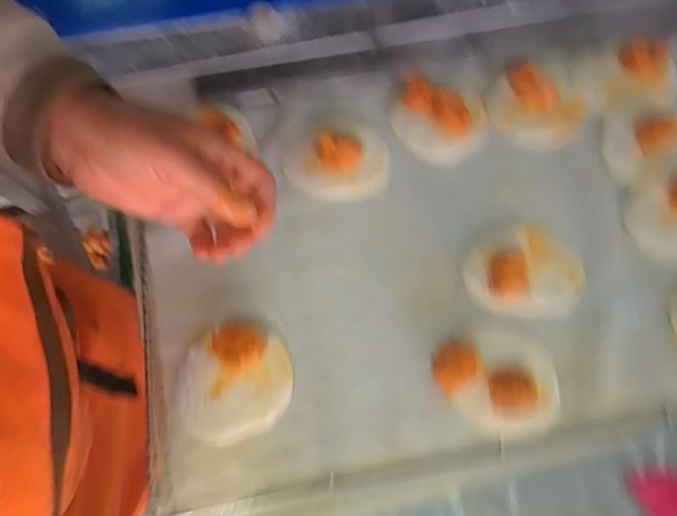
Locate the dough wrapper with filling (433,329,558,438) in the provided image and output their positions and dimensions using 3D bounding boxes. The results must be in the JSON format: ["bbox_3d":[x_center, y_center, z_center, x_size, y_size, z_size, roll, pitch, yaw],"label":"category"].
[{"bbox_3d":[0.137,0.107,0.378,0.104,0.023,0.085,-2,74,-2],"label":"dough wrapper with filling"}]

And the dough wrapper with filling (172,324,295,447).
[{"bbox_3d":[-0.090,0.108,0.377,0.093,0.019,0.096,0,74,-1],"label":"dough wrapper with filling"}]

